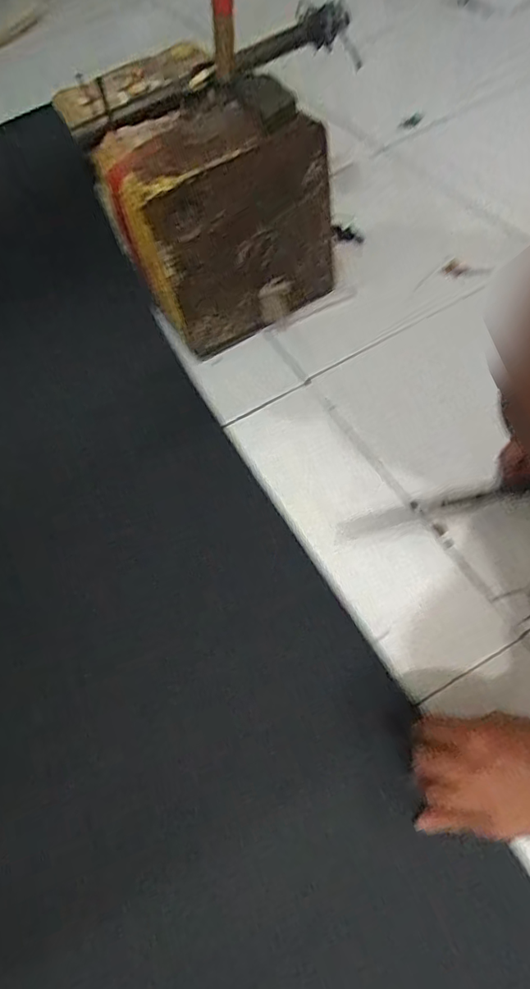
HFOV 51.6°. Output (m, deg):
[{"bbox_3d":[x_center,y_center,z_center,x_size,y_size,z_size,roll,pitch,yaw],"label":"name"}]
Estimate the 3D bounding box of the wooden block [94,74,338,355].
[{"bbox_3d":[-0.061,-0.367,0.737,0.258,0.230,0.181,-28,57,-7],"label":"wooden block"}]

